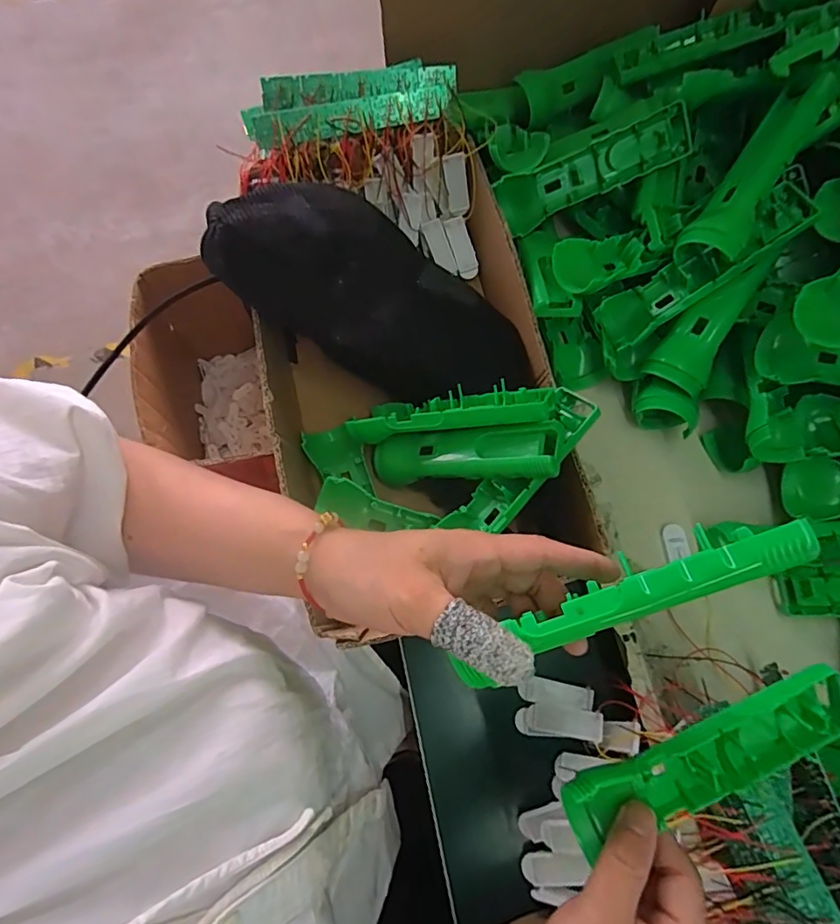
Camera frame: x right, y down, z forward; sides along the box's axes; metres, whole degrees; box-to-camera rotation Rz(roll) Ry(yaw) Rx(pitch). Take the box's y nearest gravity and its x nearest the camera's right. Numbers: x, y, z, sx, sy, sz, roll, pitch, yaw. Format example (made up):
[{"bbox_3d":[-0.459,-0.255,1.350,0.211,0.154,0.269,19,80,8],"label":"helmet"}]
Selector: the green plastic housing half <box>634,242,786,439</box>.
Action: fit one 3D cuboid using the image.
[{"bbox_3d":[0.228,-0.097,0.439,0.056,0.053,0.157,27,111,7],"label":"green plastic housing half"}]

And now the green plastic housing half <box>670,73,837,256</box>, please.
[{"bbox_3d":[0.249,-0.215,0.390,0.037,0.025,0.142,33,93,8],"label":"green plastic housing half"}]

